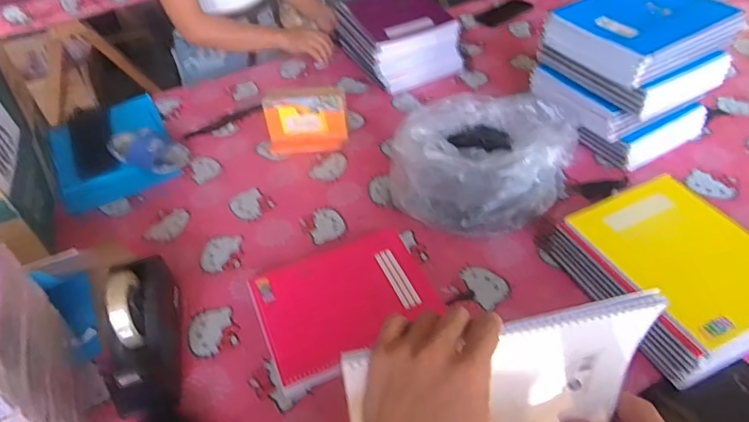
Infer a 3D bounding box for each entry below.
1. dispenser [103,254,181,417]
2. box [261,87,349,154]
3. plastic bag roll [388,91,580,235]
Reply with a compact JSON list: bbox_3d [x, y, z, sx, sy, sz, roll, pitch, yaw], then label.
[{"bbox_3d":[-0.321,0.165,0.732,0.076,0.143,0.219,-11,56,-6],"label":"dispenser"},{"bbox_3d":[-0.138,-0.183,1.068,0.167,0.111,0.068,-4,44,2],"label":"box"},{"bbox_3d":[0.200,-0.095,0.917,0.231,0.155,0.300,27,53,29],"label":"plastic bag roll"}]

